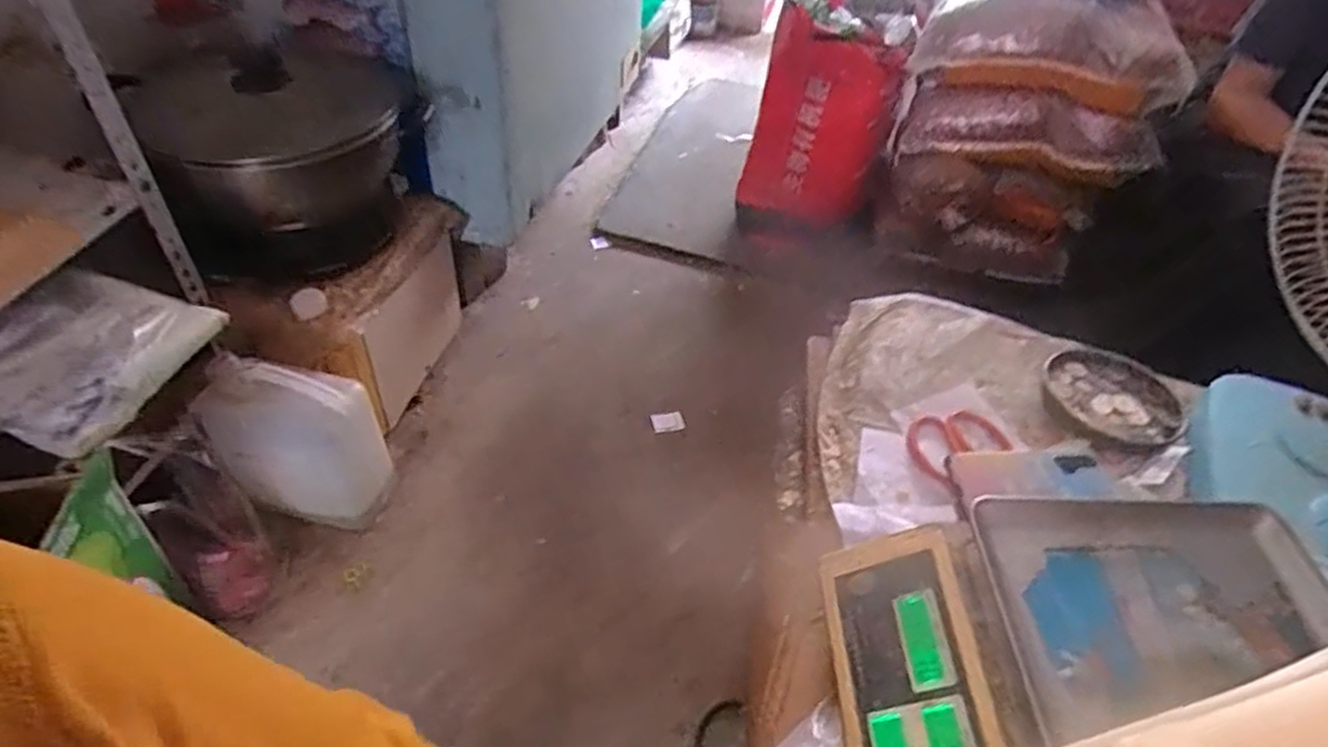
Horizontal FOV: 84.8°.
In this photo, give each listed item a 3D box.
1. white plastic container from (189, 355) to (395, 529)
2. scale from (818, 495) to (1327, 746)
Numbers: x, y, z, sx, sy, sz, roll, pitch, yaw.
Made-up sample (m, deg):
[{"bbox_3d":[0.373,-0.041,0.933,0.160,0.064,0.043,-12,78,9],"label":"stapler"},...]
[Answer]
[{"bbox_3d":[-0.479,0.098,0.984,0.202,0.269,0.076,6,45,-1],"label":"white plastic container"},{"bbox_3d":[0.272,0.248,0.433,0.301,0.122,0.334,2,45,-4],"label":"scale"}]

